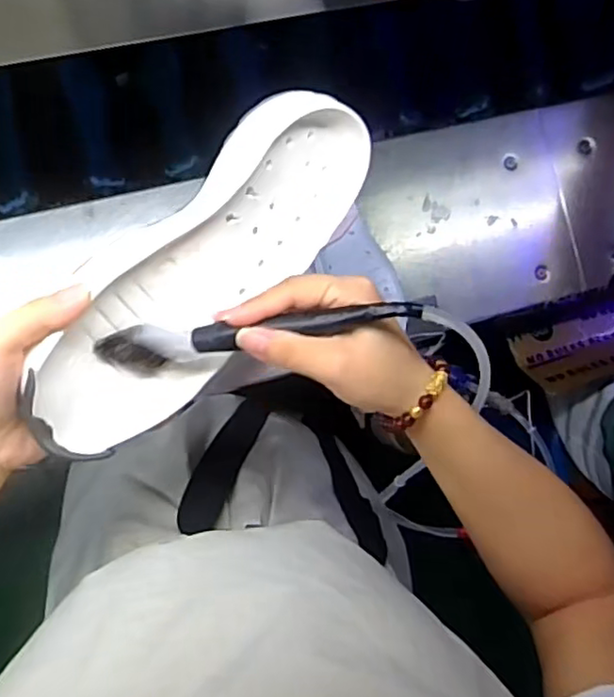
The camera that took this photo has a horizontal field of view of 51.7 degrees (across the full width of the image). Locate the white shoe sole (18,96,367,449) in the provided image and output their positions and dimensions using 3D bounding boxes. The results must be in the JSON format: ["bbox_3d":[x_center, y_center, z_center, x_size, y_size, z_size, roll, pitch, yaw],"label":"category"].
[{"bbox_3d":[-0.060,-0.049,0.377,0.252,0.045,0.090,-50,130,-15],"label":"white shoe sole"}]

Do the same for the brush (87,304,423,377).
[{"bbox_3d":[-0.026,-0.008,0.334,0.169,0.035,0.025,-7,90,16],"label":"brush"}]

